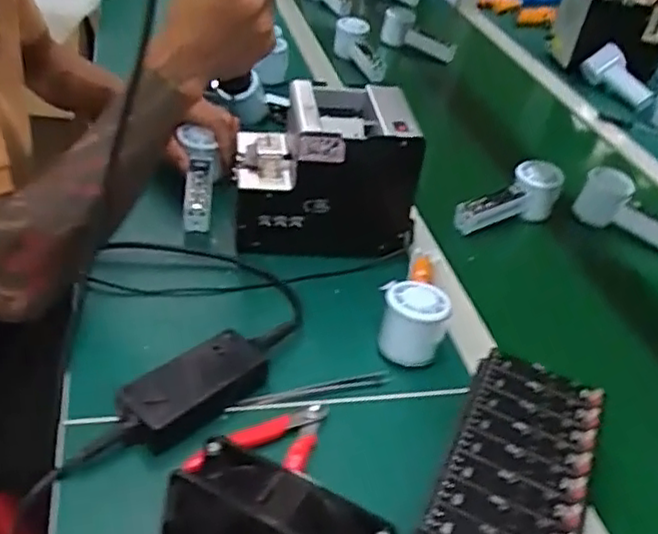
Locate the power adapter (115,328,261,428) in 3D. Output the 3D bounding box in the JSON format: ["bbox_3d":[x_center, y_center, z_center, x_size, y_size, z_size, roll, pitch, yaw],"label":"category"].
[{"bbox_3d":[-0.107,0.096,0.537,0.048,0.036,0.115,35,43,31],"label":"power adapter"}]

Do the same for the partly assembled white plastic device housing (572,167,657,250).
[{"bbox_3d":[0.387,-0.063,0.853,0.150,0.068,0.040,33,41,5],"label":"partly assembled white plastic device housing"}]

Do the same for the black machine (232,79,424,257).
[{"bbox_3d":[-0.003,-0.101,0.721,0.181,0.147,0.123,4,36,-8],"label":"black machine"}]

